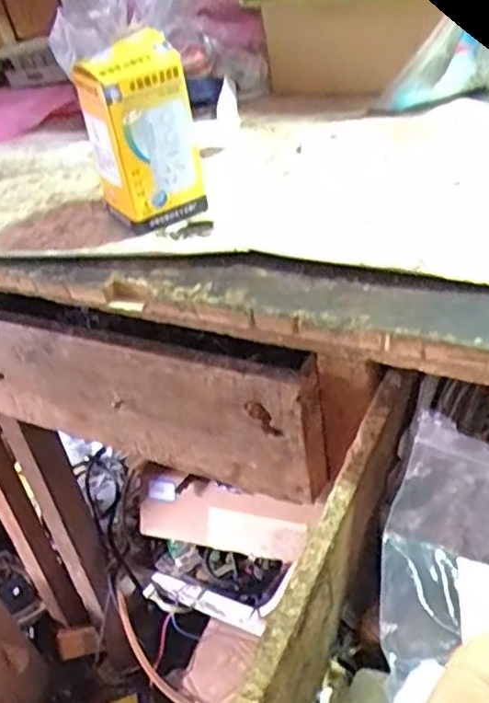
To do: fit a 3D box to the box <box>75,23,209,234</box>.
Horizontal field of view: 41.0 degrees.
[{"bbox_3d":[-0.083,-0.173,0.523,0.079,0.126,0.075,-22,39,-19],"label":"box"}]

